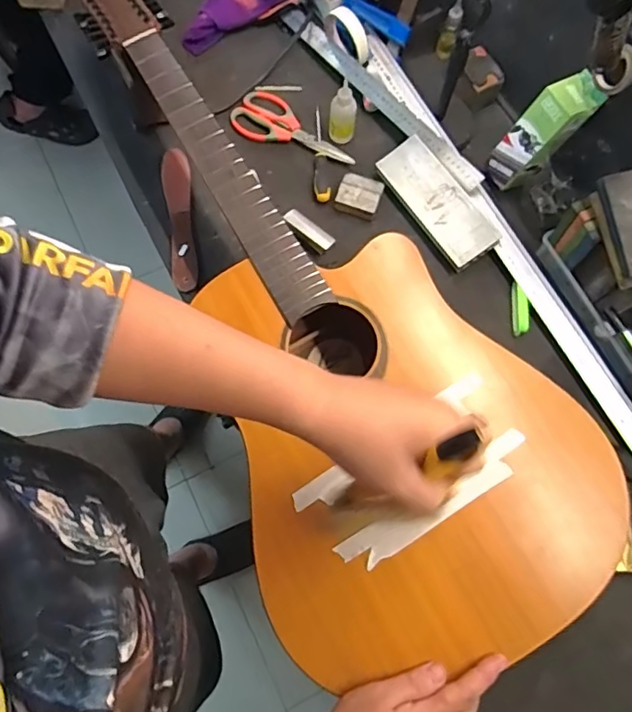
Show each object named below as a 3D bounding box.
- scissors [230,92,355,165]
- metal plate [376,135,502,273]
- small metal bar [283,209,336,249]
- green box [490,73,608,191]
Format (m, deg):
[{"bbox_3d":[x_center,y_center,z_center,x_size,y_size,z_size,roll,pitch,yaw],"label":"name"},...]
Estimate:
[{"bbox_3d":[-0.029,-0.347,0.812,0.199,0.018,0.080,26,74,6],"label":"scissors"},{"bbox_3d":[0.171,-0.219,0.752,0.074,0.015,0.199,-36,76,7],"label":"metal plate"},{"bbox_3d":[-0.010,-0.182,0.758,0.083,0.011,0.025,40,76,10],"label":"small metal bar"},{"bbox_3d":[0.299,-0.301,0.714,0.051,0.165,0.063,-21,72,-41],"label":"green box"}]

